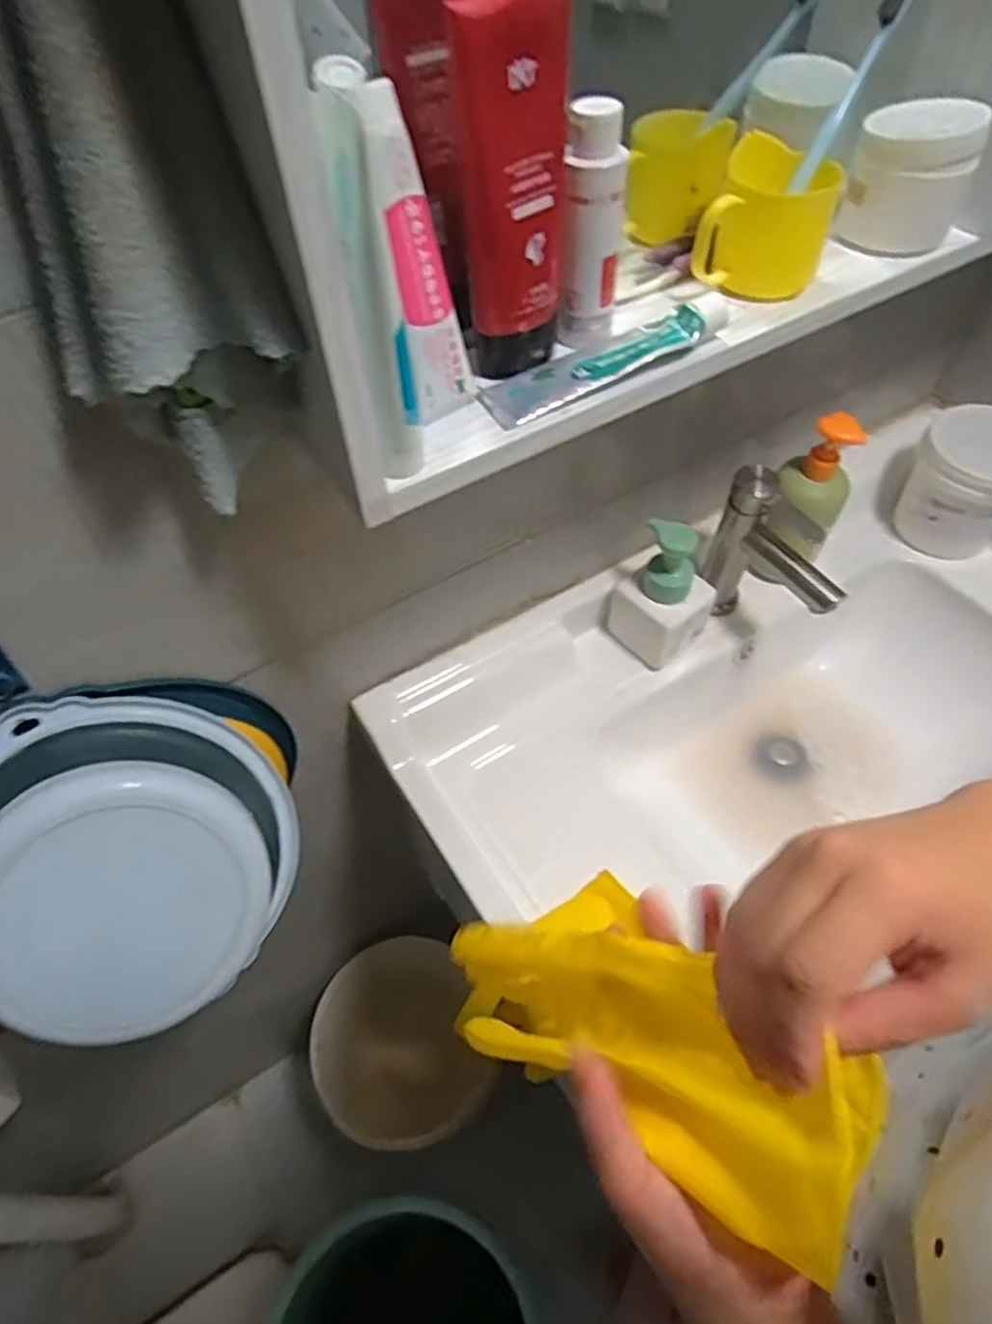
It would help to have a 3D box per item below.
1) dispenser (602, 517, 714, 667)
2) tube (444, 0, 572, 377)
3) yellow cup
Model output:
[{"bbox_3d":[0.163,-0.072,0.719,0.084,0.145,0.069,36,62,26],"label":"dispenser"},{"bbox_3d":[0.009,-0.246,0.397,0.056,0.179,0.047,0,52,3],"label":"tube"},{"bbox_3d":[0.180,-0.302,0.499,0.081,0.078,0.085,9,53,9],"label":"yellow cup"}]

